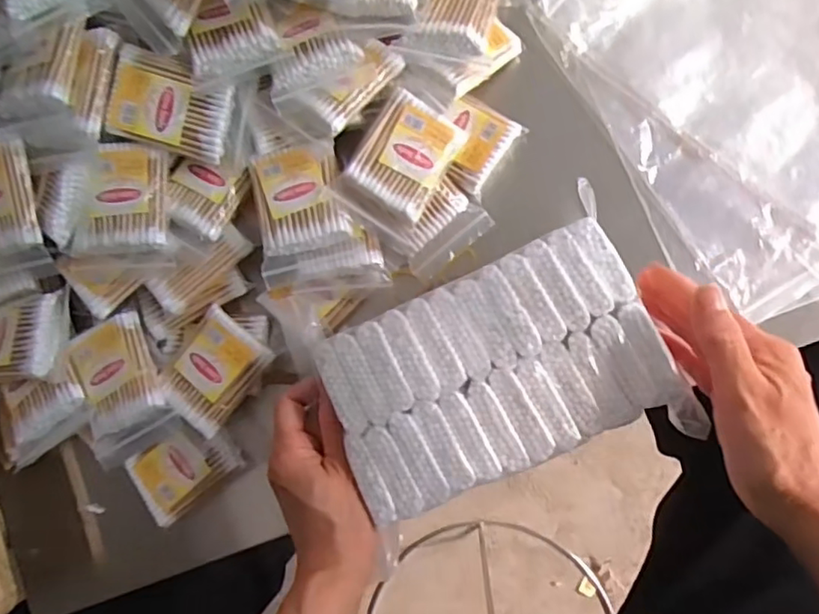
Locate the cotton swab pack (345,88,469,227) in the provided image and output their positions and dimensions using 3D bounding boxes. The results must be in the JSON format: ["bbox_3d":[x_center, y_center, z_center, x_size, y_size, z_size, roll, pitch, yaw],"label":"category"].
[{"bbox_3d":[-0.002,-0.102,0.400,0.057,0.014,0.075,31,87,-11],"label":"cotton swab pack"}]

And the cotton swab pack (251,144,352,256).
[{"bbox_3d":[-0.073,-0.072,0.398,0.057,0.016,0.067,-15,82,4],"label":"cotton swab pack"}]

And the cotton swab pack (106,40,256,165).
[{"bbox_3d":[-0.149,-0.130,0.394,0.086,0.015,0.056,14,98,-15],"label":"cotton swab pack"}]

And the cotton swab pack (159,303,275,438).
[{"bbox_3d":[-0.135,0.044,0.413,0.052,0.021,0.071,38,89,8],"label":"cotton swab pack"}]

